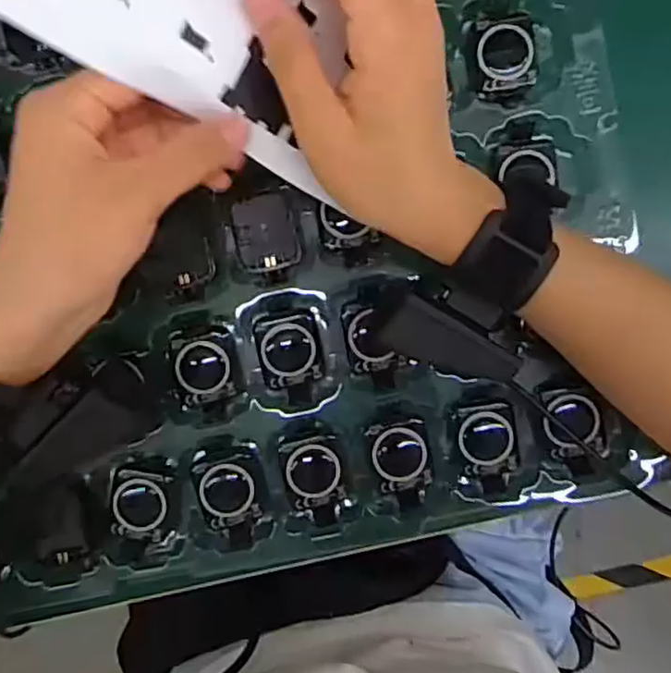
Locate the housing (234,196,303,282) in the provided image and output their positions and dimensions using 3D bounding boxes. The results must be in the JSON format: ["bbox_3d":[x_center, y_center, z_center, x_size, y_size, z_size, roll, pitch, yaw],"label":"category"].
[{"bbox_3d":[-0.035,-0.052,0.334,0.031,0.009,0.042,-13,93,2],"label":"housing"}]

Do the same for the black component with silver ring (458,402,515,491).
[{"bbox_3d":[0.080,0.058,0.341,0.027,0.012,0.044,-9,93,2],"label":"black component with silver ring"}]

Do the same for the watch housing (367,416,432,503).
[{"bbox_3d":[0.035,0.065,0.342,0.029,0.014,0.045,-7,93,2],"label":"watch housing"}]

